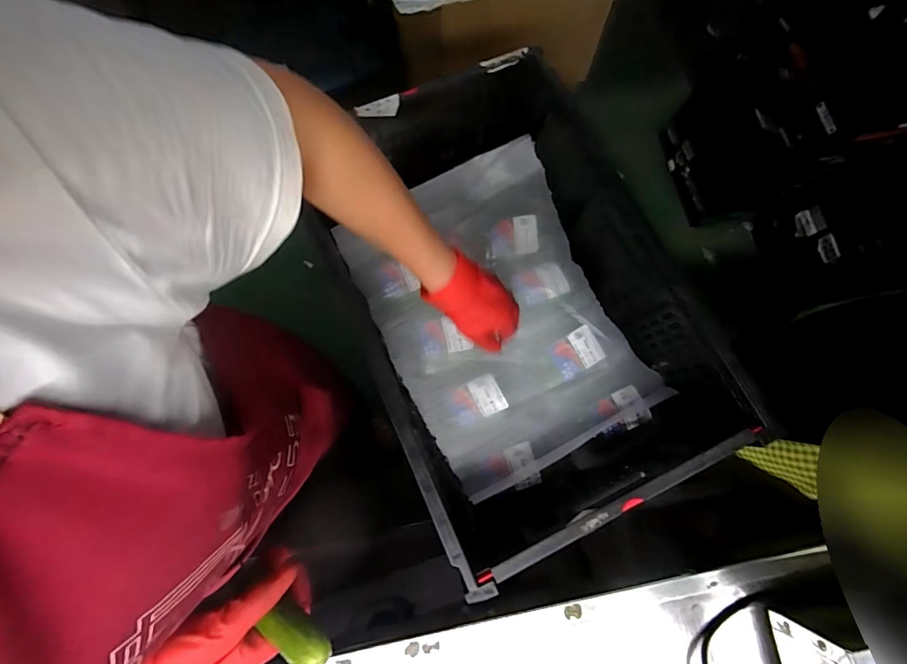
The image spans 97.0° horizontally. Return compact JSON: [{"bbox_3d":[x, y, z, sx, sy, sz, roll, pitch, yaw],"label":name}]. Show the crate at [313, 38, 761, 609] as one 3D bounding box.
[{"bbox_3d":[0.073,-0.038,0.556,0.407,0.205,0.591,-23,79,-6],"label":"crate"}]

